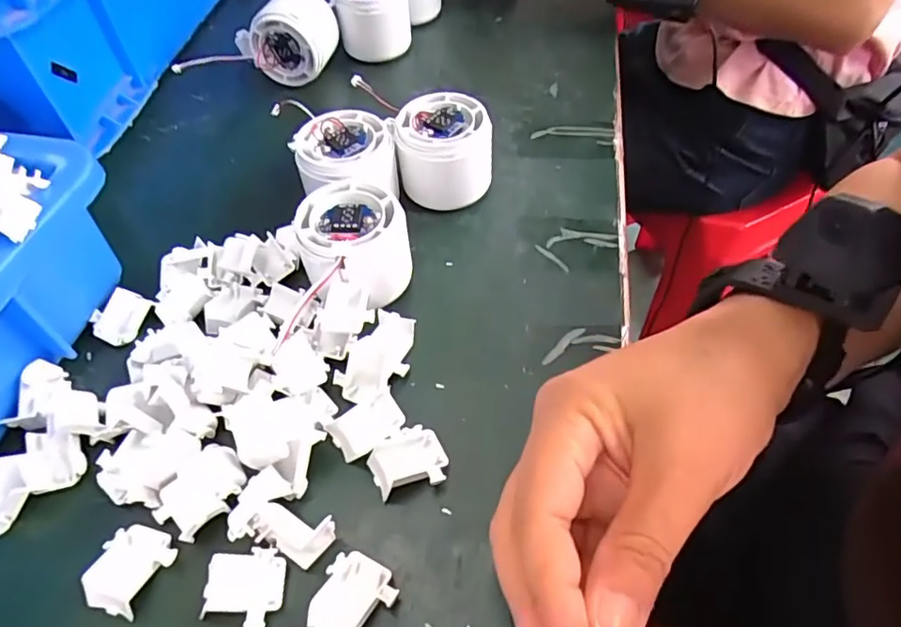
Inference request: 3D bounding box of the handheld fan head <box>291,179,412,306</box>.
[{"bbox_3d":[-0.052,-0.034,0.318,0.055,0.049,0.055,-14,53,-8],"label":"handheld fan head"}]

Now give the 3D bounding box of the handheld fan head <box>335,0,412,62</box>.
[{"bbox_3d":[-0.062,-0.246,0.482,0.056,0.053,0.055,-2,53,1],"label":"handheld fan head"}]

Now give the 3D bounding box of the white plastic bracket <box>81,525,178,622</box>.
[{"bbox_3d":[-0.134,0.106,0.242,0.028,0.010,0.034,19,56,16],"label":"white plastic bracket"}]

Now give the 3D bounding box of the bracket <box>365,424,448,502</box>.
[{"bbox_3d":[-0.019,0.068,0.266,0.033,0.008,0.029,-18,54,-11],"label":"bracket"}]

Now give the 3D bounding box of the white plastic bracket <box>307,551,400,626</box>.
[{"bbox_3d":[-0.039,0.114,0.231,0.029,0.007,0.032,24,57,19],"label":"white plastic bracket"}]

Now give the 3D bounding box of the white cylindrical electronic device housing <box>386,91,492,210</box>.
[{"bbox_3d":[-0.005,-0.100,0.365,0.059,0.053,0.050,0,53,3],"label":"white cylindrical electronic device housing"}]

